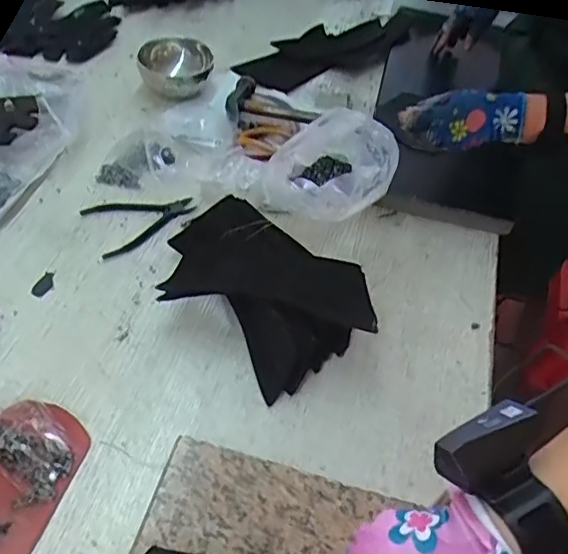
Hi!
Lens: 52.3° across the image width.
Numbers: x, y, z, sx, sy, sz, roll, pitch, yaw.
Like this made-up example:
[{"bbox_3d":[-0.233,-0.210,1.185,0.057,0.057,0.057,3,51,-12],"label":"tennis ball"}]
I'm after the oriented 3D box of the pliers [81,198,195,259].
[{"bbox_3d":[-0.185,-0.082,0.773,0.144,0.016,0.090,-18,55,-22],"label":"pliers"}]

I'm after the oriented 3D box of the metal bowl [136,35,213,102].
[{"bbox_3d":[-0.177,-0.339,0.957,0.121,0.077,0.117,-5,51,-10],"label":"metal bowl"}]

